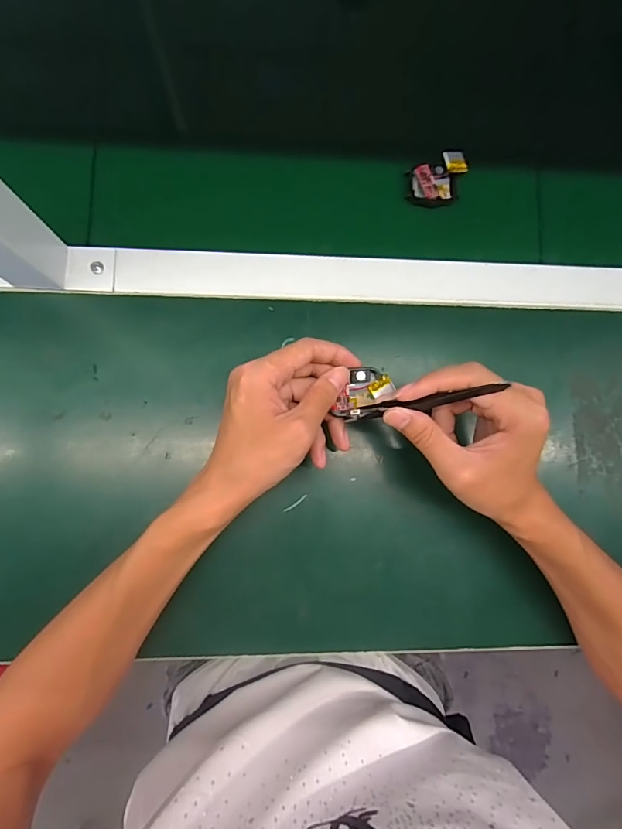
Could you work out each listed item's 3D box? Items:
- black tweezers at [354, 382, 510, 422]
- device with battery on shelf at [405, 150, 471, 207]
[{"bbox_3d":[0.074,-0.007,0.292,0.102,0.015,0.010,-11,84,35],"label":"black tweezers"},{"bbox_3d":[0.119,-0.216,0.398,0.057,0.016,0.042,-28,87,-6],"label":"device with battery on shelf"}]

